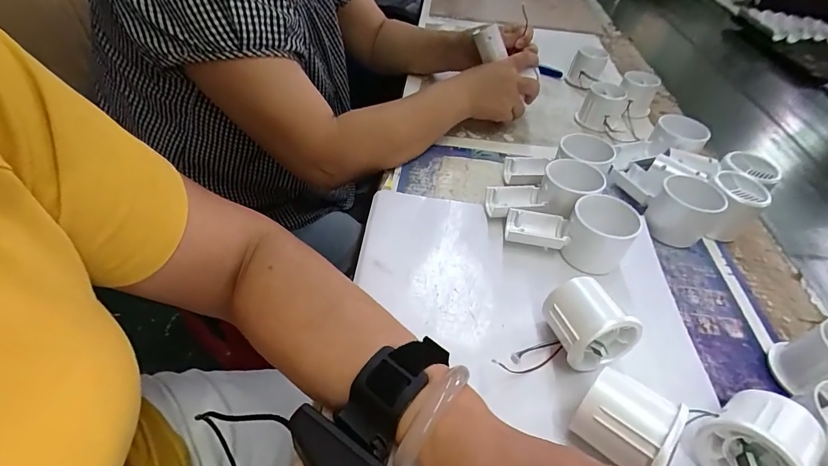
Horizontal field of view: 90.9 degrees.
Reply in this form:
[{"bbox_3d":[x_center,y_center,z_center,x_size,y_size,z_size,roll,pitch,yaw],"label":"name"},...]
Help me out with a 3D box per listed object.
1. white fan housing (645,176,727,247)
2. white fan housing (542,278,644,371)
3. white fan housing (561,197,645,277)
[{"bbox_3d":[0.278,-0.023,0.422,0.057,0.057,0.054,37,53,27],"label":"white fan housing"},{"bbox_3d":[0.132,0.068,0.317,0.053,0.055,0.058,-5,46,-11],"label":"white fan housing"},{"bbox_3d":[0.175,-0.001,0.387,0.054,0.051,0.054,29,49,20],"label":"white fan housing"}]

